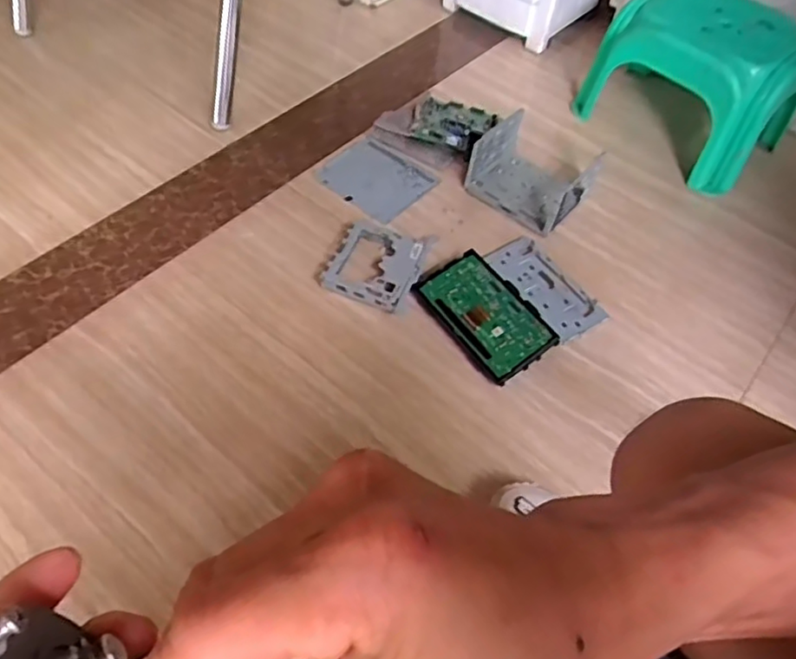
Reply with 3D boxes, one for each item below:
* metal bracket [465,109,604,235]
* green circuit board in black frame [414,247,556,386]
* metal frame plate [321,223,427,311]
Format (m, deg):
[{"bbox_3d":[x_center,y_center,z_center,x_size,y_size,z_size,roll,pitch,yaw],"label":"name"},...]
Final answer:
[{"bbox_3d":[0.230,-0.275,1.080,0.189,0.099,0.153,33,60,18],"label":"metal bracket"},{"bbox_3d":[0.133,-0.023,0.945,0.124,0.022,0.198,-37,70,-7],"label":"green circuit board in black frame"},{"bbox_3d":[-0.033,-0.099,0.991,0.129,0.030,0.136,20,57,10],"label":"metal frame plate"}]

